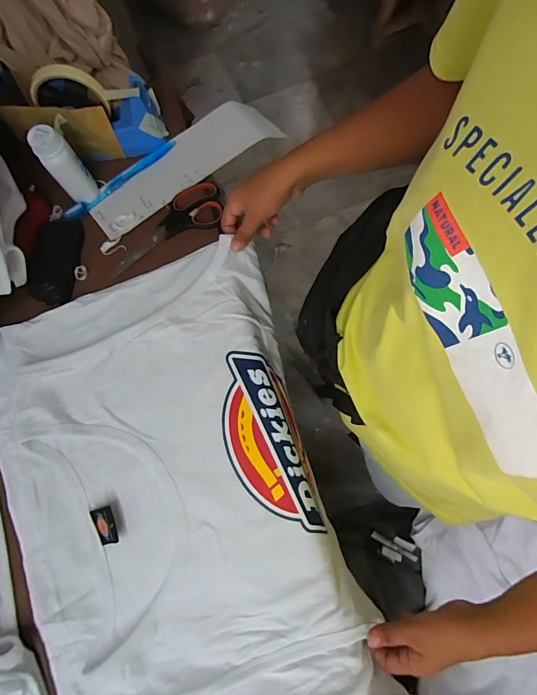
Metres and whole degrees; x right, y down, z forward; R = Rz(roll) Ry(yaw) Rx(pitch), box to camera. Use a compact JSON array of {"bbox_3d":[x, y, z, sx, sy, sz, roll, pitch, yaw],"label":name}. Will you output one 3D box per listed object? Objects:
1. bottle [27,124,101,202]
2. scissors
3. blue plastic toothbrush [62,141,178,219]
[{"bbox_3d":[-0.252,-0.224,0.458,0.038,0.100,0.030,-39,80,-6],"label":"bottle"},{"bbox_3d":[-0.137,-0.161,0.489,0.170,0.007,0.067,-33,79,-5],"label":"scissors"},{"bbox_3d":[-0.203,-0.234,0.502,0.178,0.016,0.017,-43,80,-7],"label":"blue plastic toothbrush"}]

